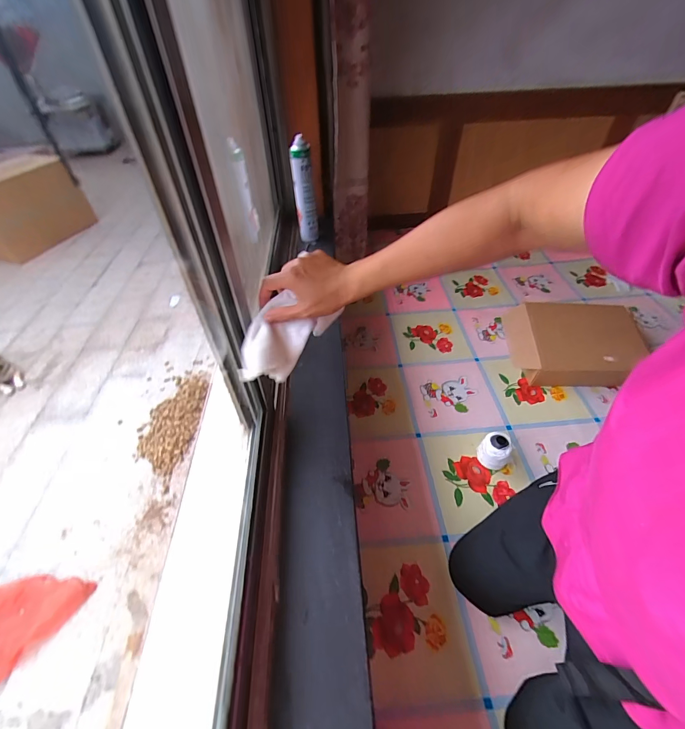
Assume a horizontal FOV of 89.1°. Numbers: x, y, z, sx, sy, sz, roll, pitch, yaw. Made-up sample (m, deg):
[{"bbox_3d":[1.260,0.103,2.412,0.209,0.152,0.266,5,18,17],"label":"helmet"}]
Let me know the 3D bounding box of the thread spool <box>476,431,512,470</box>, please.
[{"bbox_3d":[0.410,0.236,0.953,0.070,0.095,0.075,-1,47,1],"label":"thread spool"}]

